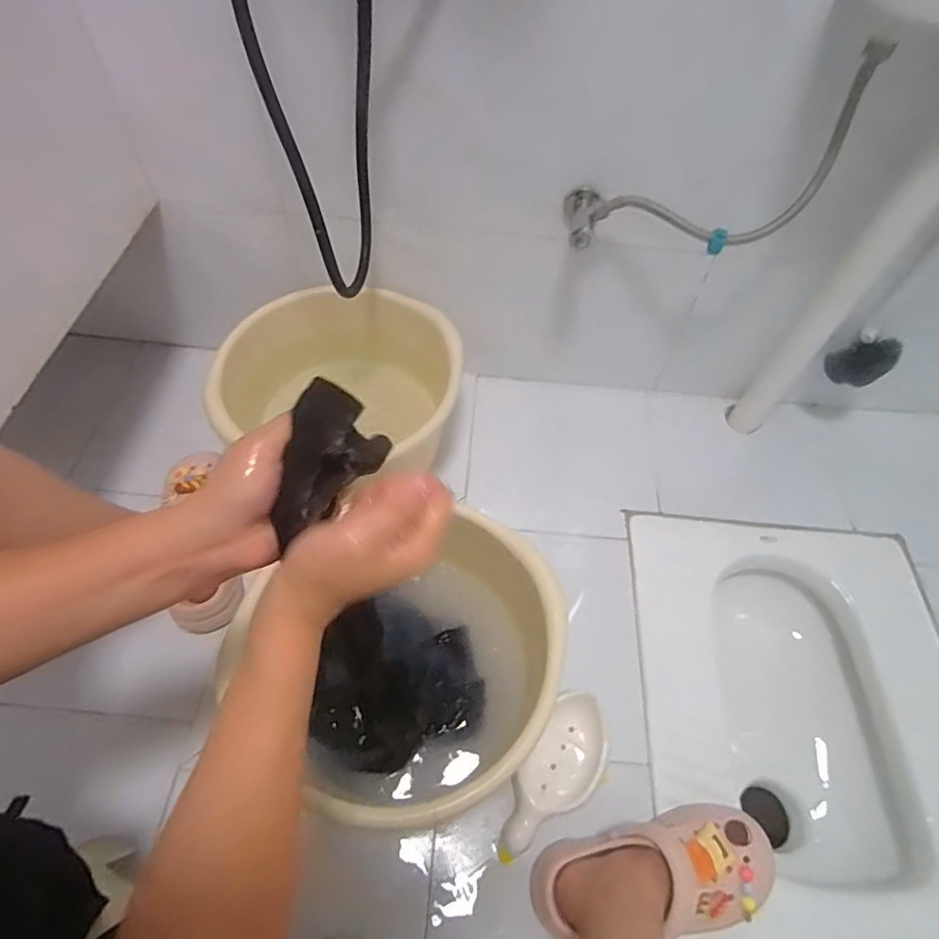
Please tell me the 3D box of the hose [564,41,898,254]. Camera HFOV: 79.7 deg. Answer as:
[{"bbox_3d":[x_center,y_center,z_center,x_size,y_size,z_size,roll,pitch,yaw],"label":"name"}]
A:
[{"bbox_3d":[0.278,-0.343,0.671,0.326,0.173,0.107,-13,55,23],"label":"hose"}]

